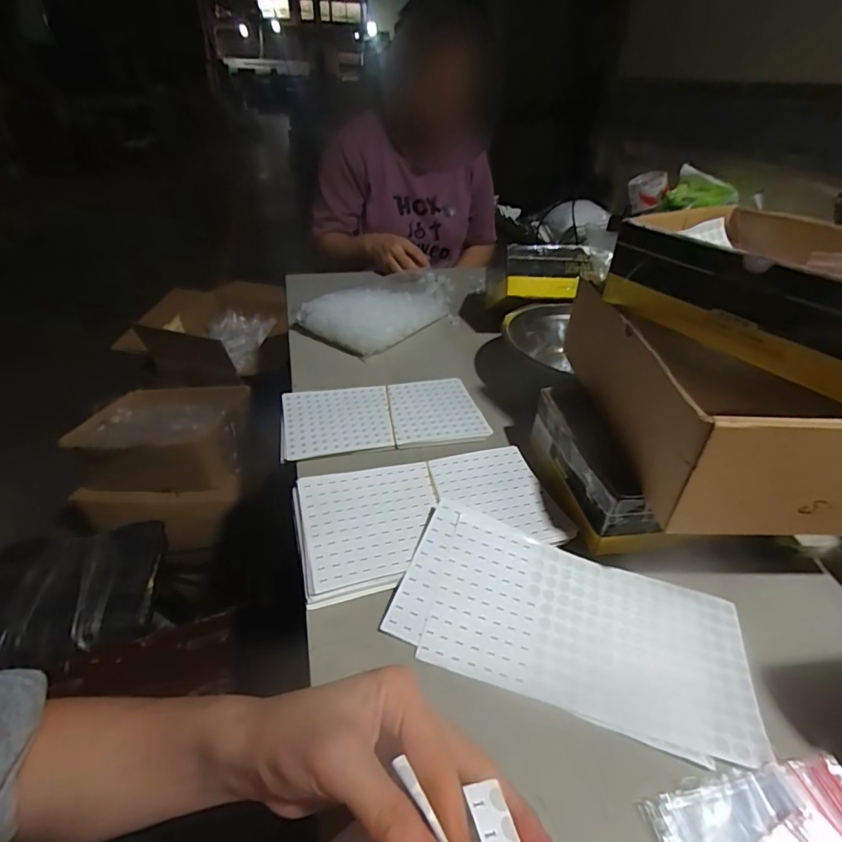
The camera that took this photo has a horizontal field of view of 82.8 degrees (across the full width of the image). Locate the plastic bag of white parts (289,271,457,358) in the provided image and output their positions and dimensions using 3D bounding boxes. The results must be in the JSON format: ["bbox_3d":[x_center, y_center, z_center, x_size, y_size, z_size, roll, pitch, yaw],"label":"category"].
[{"bbox_3d":[-0.039,-0.202,0.798,0.318,0.053,0.172,-31,47,-34],"label":"plastic bag of white parts"}]

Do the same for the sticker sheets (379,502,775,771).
[{"bbox_3d":[0.109,0.146,0.357,0.249,0.031,0.125,13,39,17],"label":"sticker sheets"}]

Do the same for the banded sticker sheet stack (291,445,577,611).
[{"bbox_3d":[0.007,0.084,0.437,0.231,0.019,0.126,-10,38,-12],"label":"banded sticker sheet stack"}]

